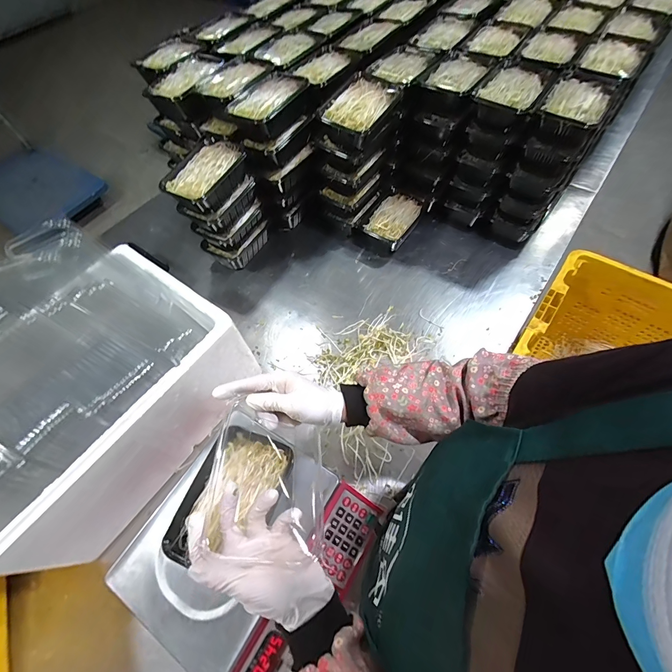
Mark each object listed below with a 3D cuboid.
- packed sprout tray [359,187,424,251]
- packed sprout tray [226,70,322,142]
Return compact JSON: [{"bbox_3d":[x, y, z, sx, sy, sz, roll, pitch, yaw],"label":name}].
[{"bbox_3d":[0.154,-0.309,0.920,0.116,0.074,0.172,27,65,18],"label":"packed sprout tray"},{"bbox_3d":[-0.145,-0.509,0.755,0.119,0.065,0.185,30,66,20],"label":"packed sprout tray"}]

